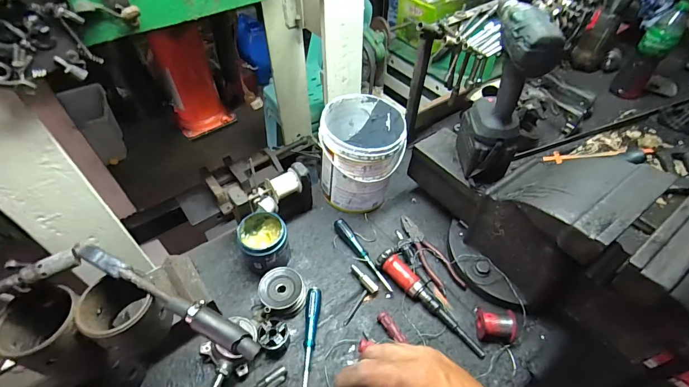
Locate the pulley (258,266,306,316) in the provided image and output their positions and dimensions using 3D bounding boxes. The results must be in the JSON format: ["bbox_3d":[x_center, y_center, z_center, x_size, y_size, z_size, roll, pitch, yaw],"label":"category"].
[{"bbox_3d":[-0.118,0.187,0.680,0.080,0.042,0.080,0,49,0],"label":"pulley"}]

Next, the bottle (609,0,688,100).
[{"bbox_3d":[0.814,-0.377,0.948,0.069,0.224,0.086,26,54,21],"label":"bottle"}]

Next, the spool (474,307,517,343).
[{"bbox_3d":[0.269,0.233,0.638,0.059,0.047,0.064,0,49,0],"label":"spool"}]

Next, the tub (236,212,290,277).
[{"bbox_3d":[-0.159,0.103,0.709,0.093,0.098,0.094,0,49,0],"label":"tub"}]

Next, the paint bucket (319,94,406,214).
[{"bbox_3d":[0.038,-0.087,0.795,0.168,0.197,0.179,2,50,2],"label":"paint bucket"}]

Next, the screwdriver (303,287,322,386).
[{"bbox_3d":[-0.062,0.260,0.629,0.025,0.034,0.185,2,50,2],"label":"screwdriver"}]

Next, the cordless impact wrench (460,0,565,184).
[{"bbox_3d":[0.269,-0.160,0.606,0.088,0.291,0.166,10,50,8],"label":"cordless impact wrench"}]

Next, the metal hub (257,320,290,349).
[{"bbox_3d":[-0.122,0.250,0.619,0.049,0.044,0.048,0,49,0],"label":"metal hub"}]

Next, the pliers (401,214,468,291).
[{"bbox_3d":[0.173,0.122,0.755,0.056,0.010,0.201,-20,52,-16],"label":"pliers"}]

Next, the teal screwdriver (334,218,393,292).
[{"bbox_3d":[0.035,0.122,0.741,0.023,0.022,0.194,-25,54,-20],"label":"teal screwdriver"}]

